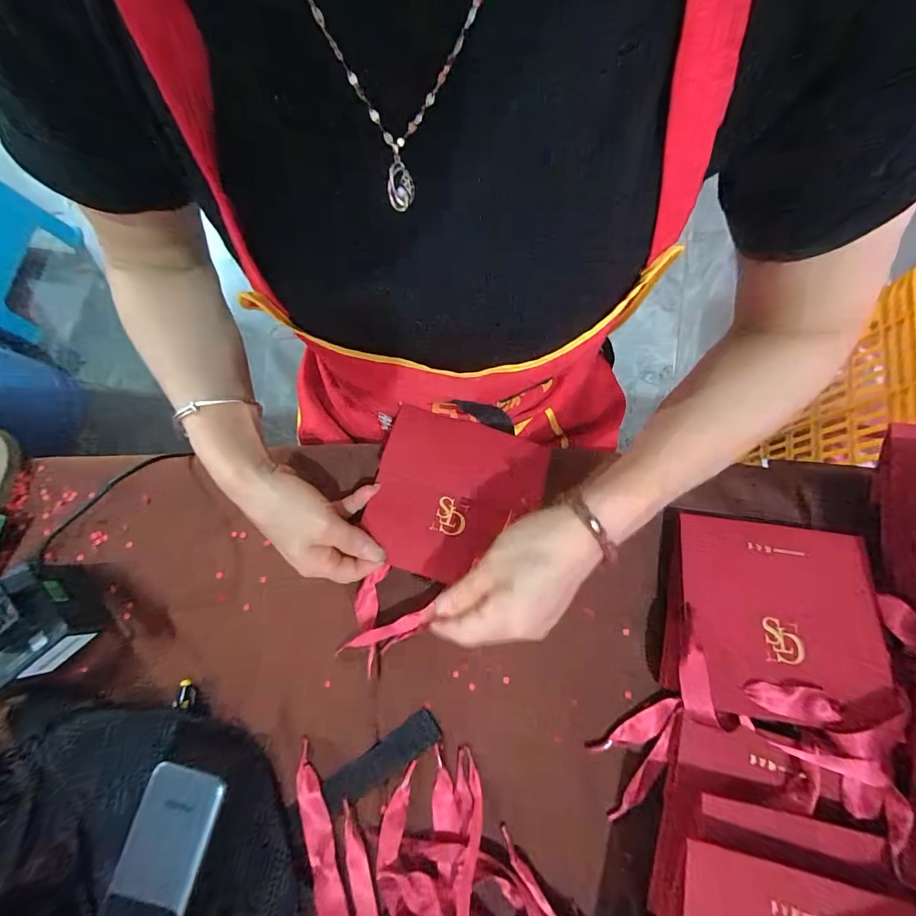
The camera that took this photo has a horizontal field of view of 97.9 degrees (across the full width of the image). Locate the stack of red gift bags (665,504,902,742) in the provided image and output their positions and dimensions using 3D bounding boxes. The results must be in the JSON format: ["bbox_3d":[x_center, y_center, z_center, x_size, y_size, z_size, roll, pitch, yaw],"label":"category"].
[{"bbox_3d":[0.234,0.117,0.299,0.145,0.038,0.140,5,78,2],"label":"stack of red gift bags"}]

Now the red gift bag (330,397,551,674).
[{"bbox_3d":[-0.012,0.068,0.337,0.133,0.021,0.200,16,79,0],"label":"red gift bag"}]

